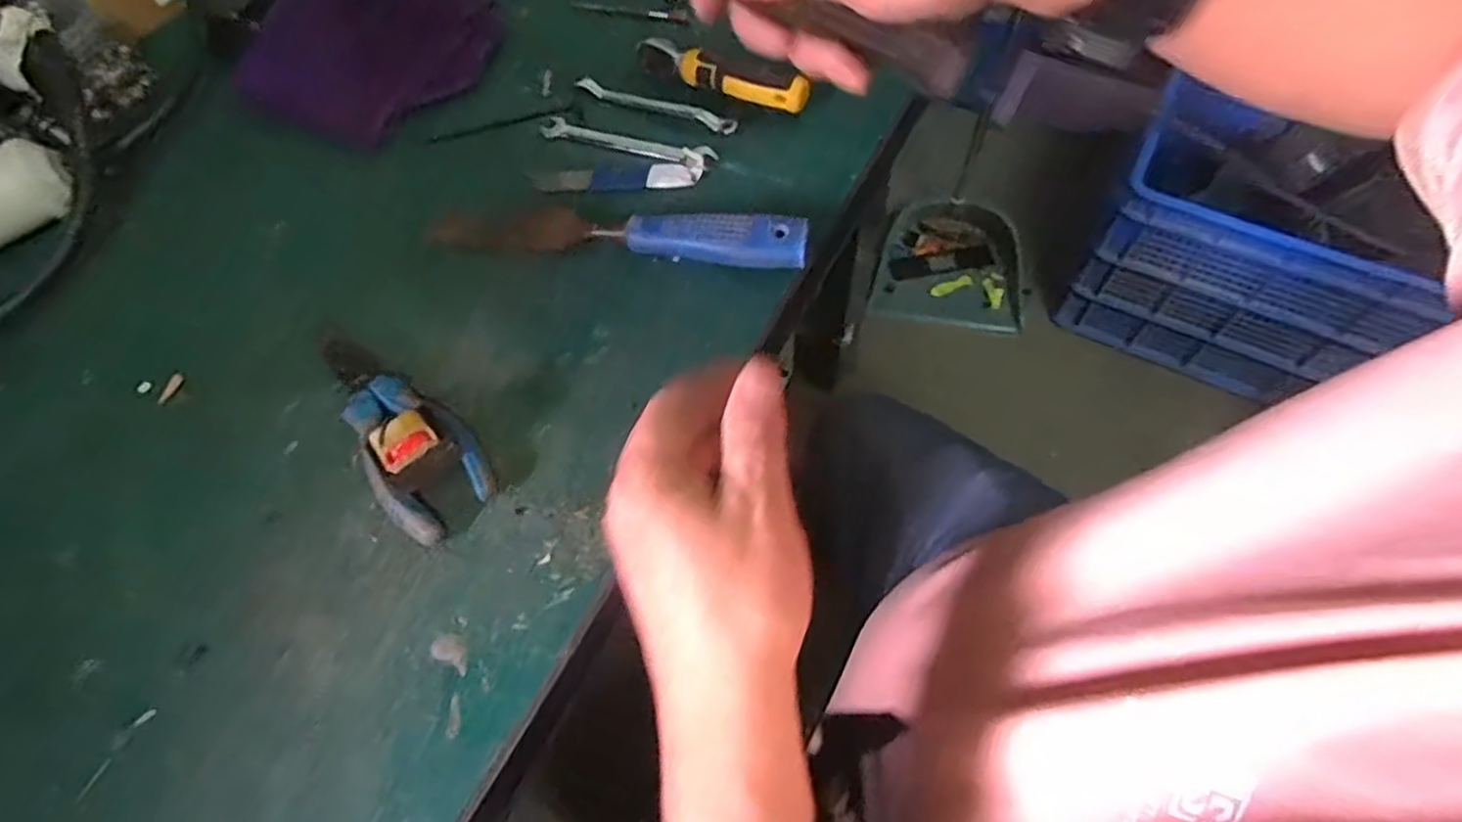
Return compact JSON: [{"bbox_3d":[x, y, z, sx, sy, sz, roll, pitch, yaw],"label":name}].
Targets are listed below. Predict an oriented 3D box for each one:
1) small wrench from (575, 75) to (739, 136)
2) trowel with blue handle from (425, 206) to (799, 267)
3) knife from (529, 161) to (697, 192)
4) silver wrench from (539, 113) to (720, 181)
[{"bbox_3d":[-0.050,-0.207,0.485,0.119,0.013,0.012,26,68,11],"label":"small wrench"},{"bbox_3d":[-0.067,-0.109,0.418,0.218,0.025,0.032,8,66,4],"label":"trowel with blue handle"},{"bbox_3d":[-0.075,-0.149,0.455,0.101,0.007,0.026,-3,66,-1],"label":"knife"},{"bbox_3d":[-0.068,-0.174,0.467,0.118,0.011,0.026,21,68,10],"label":"silver wrench"}]

